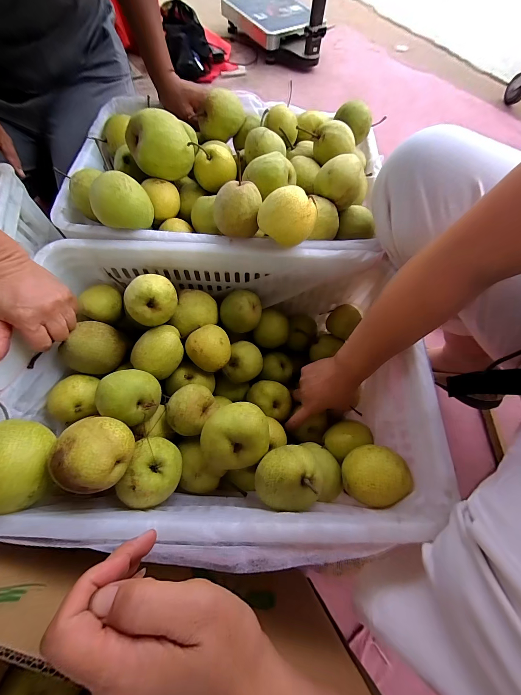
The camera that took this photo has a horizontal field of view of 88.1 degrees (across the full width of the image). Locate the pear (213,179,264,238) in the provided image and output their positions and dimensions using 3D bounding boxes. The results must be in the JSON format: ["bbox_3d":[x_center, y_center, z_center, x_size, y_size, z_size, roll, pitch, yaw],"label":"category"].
[{"bbox_3d":[-0.032,-0.194,0.387,0.070,0.058,0.059,-4,67,-4],"label":"pear"}]

